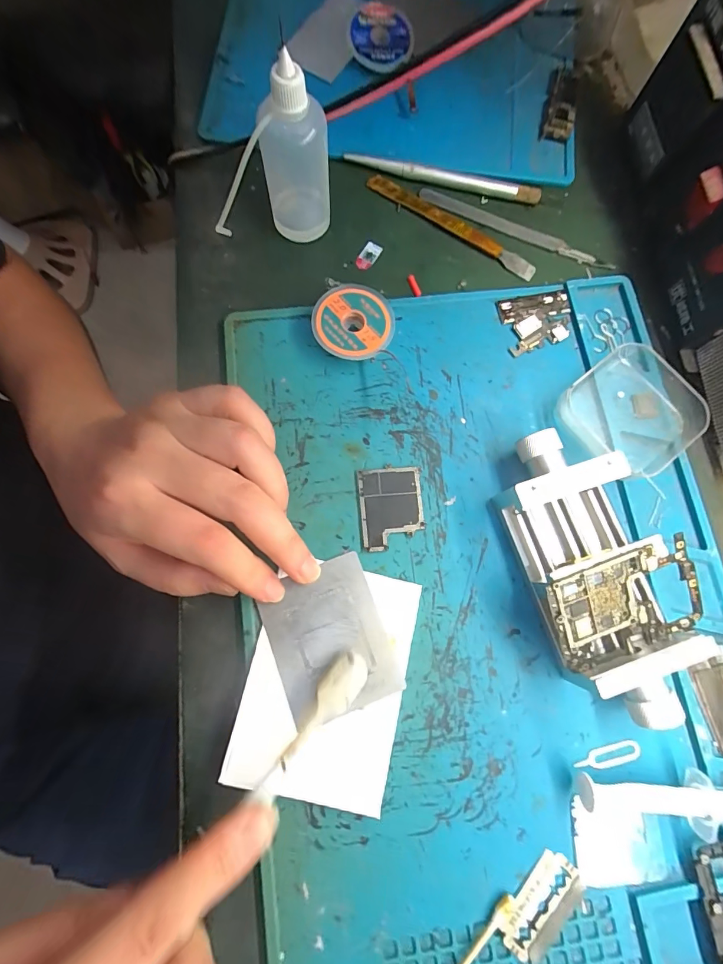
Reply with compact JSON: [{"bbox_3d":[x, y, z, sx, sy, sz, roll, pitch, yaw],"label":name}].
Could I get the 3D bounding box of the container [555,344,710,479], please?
[{"bbox_3d":[0.150,-0.041,0.219,0.063,0.018,0.067,44,80,9],"label":"container"}]

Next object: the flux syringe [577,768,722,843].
[{"bbox_3d":[0.162,0.144,0.179,0.127,0.015,0.021,7,77,1],"label":"flux syringe"}]

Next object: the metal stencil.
[{"bbox_3d":[-0.016,0.077,0.195,0.055,0.004,0.067,-21,78,-6],"label":"metal stencil"}]

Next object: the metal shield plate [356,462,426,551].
[{"bbox_3d":[0.016,0.013,0.211,0.033,0.004,0.042,-5,77,-2],"label":"metal shield plate"}]

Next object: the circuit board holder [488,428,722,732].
[{"bbox_3d":[0.110,0.041,0.191,0.066,0.035,0.137,-19,78,-5],"label":"circuit board holder"}]

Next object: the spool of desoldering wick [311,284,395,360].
[{"bbox_3d":[-0.004,-0.089,0.228,0.044,0.015,0.043,0,77,-1],"label":"spool of desoldering wick"}]

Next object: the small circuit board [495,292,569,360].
[{"bbox_3d":[0.105,-0.095,0.238,0.042,0.004,0.035,-10,77,-3],"label":"small circuit board"}]

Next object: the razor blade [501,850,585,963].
[{"bbox_3d":[0.079,0.185,0.174,0.022,0.004,0.041,41,79,8],"label":"razor blade"}]

